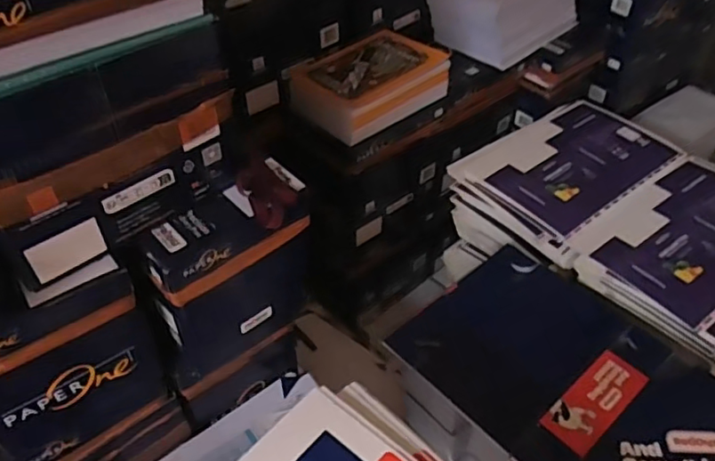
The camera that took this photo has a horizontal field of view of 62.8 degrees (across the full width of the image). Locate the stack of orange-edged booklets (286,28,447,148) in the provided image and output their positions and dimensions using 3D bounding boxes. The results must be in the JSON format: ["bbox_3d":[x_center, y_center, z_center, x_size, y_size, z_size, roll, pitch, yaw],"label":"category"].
[{"bbox_3d":[0.027,-0.334,1.311,0.323,0.096,0.221,-35,54,-28],"label":"stack of orange-edged booklets"}]

